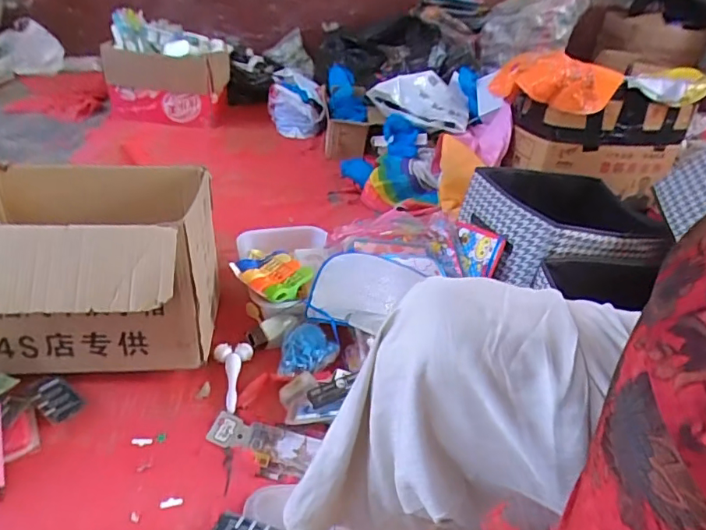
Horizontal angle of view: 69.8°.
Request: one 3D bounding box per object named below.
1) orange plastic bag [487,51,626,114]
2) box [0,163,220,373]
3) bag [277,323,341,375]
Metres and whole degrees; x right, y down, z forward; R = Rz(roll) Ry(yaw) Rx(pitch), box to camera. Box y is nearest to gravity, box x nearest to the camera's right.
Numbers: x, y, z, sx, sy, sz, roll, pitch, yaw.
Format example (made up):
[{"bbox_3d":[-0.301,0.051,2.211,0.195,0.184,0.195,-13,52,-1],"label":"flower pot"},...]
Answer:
[{"bbox_3d":[0.549,-0.508,1.388,0.296,0.117,0.191,8,33,3],"label":"orange plastic bag"},{"bbox_3d":[-0.443,0.006,0.864,0.382,0.285,0.378,0,34,-10],"label":"box"},{"bbox_3d":[-0.083,0.157,0.905,0.089,0.033,0.117,17,35,16],"label":"bag"}]

